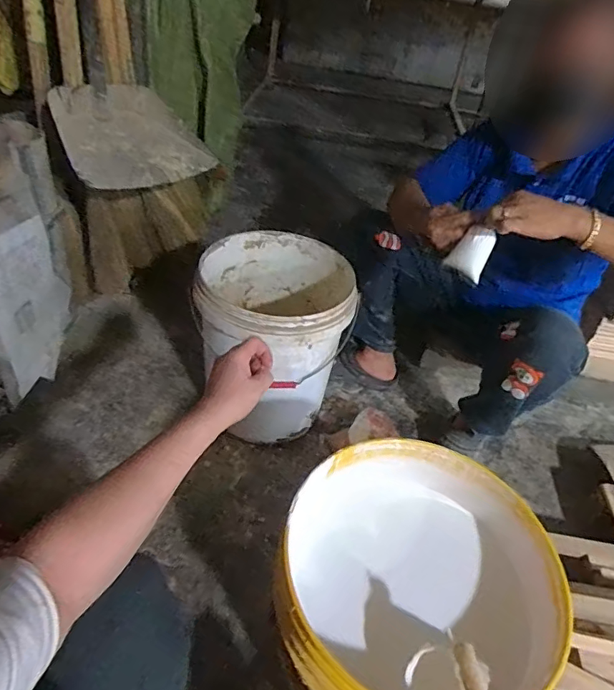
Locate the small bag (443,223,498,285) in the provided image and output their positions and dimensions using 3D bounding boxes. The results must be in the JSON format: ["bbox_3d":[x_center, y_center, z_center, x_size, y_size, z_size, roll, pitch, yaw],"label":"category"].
[{"bbox_3d":[0.269,-0.154,0.820,0.060,0.079,0.035,22,31,4],"label":"small bag"}]

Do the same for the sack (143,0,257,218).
[{"bbox_3d":[-0.310,-0.922,1.479,0.182,0.836,0.353,17,41,10],"label":"sack"}]

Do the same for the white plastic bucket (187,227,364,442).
[{"bbox_3d":[-0.067,-0.021,1.059,0.294,0.333,0.314,5,40,-4],"label":"white plastic bucket"}]

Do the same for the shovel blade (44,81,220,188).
[{"bbox_3d":[-0.385,-0.433,1.053,0.307,0.075,0.275,-34,79,-38],"label":"shovel blade"}]

